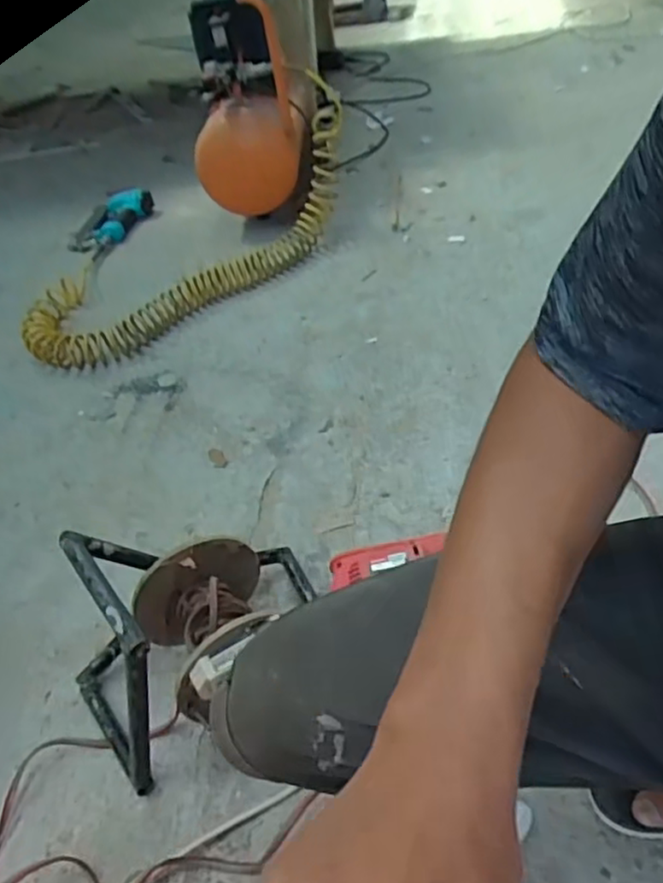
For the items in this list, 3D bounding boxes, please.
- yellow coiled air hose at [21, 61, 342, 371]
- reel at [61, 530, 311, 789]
[{"bbox_3d":[-0.289,-0.456,1.397,0.804,0.241,0.287,-32,49,-23],"label":"yellow coiled air hose"},{"bbox_3d":[-0.144,0.190,0.707,0.285,0.227,0.178,-27,47,-19],"label":"reel"}]

